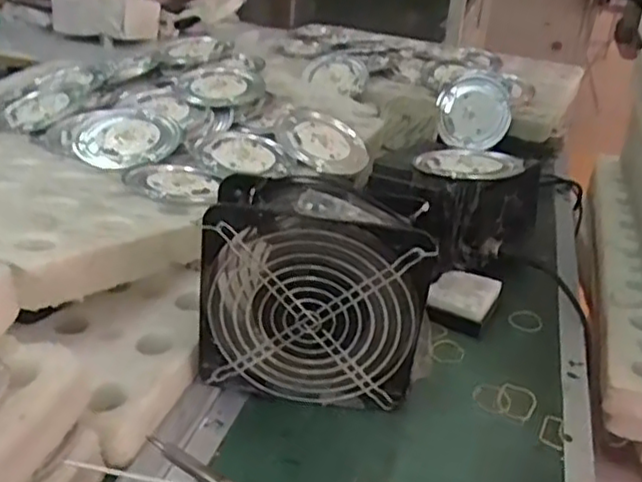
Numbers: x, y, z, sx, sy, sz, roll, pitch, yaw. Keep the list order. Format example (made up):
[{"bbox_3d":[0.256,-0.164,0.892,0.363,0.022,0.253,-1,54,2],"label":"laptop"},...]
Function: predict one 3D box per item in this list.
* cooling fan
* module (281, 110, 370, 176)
[{"bbox_3d":[-0.004,0.038,0.474,0.154,0.155,0.056,5,28,3],"label":"cooling fan"},{"bbox_3d":[0.001,-0.108,0.753,0.105,0.020,0.096,14,43,-14],"label":"module"}]

